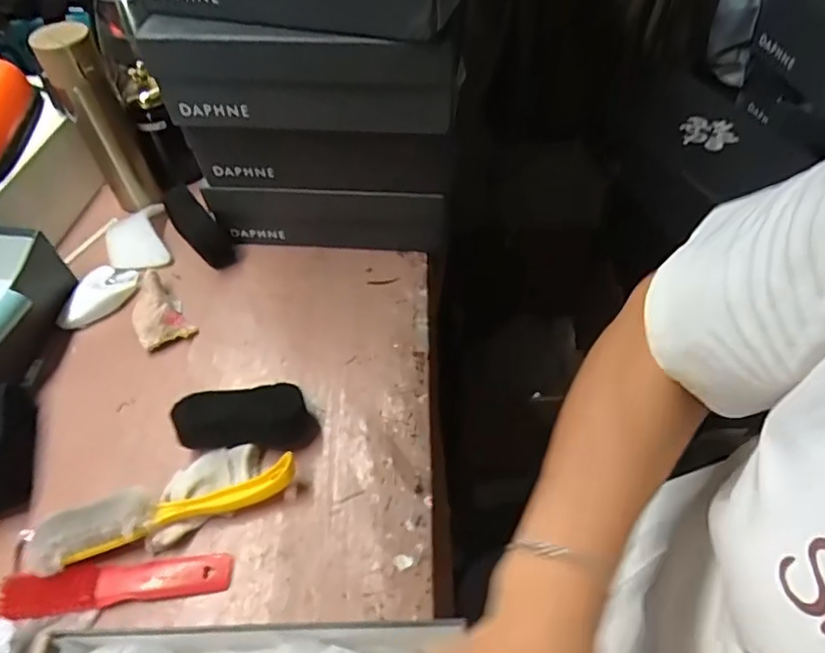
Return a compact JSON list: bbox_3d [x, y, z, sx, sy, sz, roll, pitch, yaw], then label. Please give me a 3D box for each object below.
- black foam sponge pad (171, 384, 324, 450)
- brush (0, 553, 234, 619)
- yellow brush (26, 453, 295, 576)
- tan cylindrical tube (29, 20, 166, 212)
[{"bbox_3d":[-0.168,0.092,0.584,0.136,0.027,0.063,2,52,-10],"label":"black foam sponge pad"},{"bbox_3d":[-0.257,0.222,0.499,0.188,0.031,0.035,-8,52,-3],"label":"brush"},{"bbox_3d":[-0.222,0.161,0.520,0.231,0.035,0.042,-18,54,-11],"label":"yellow brush"},{"bbox_3d":[-0.397,-0.259,0.744,0.065,0.238,0.049,-29,56,-18],"label":"tan cylindrical tube"}]

